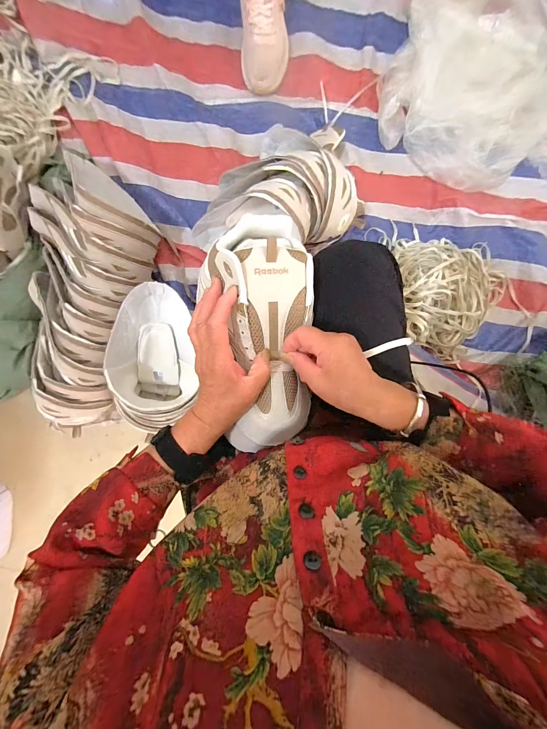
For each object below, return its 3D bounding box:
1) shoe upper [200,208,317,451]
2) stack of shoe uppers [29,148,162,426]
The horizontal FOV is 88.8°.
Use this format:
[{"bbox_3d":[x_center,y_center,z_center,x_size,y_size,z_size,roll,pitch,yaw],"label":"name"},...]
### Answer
[{"bbox_3d":[-0.009,-0.037,0.339,0.111,0.071,0.283,0,95,0],"label":"shoe upper"},{"bbox_3d":[-0.397,-0.148,0.622,0.223,0.176,0.583,9,96,-2],"label":"stack of shoe uppers"}]

